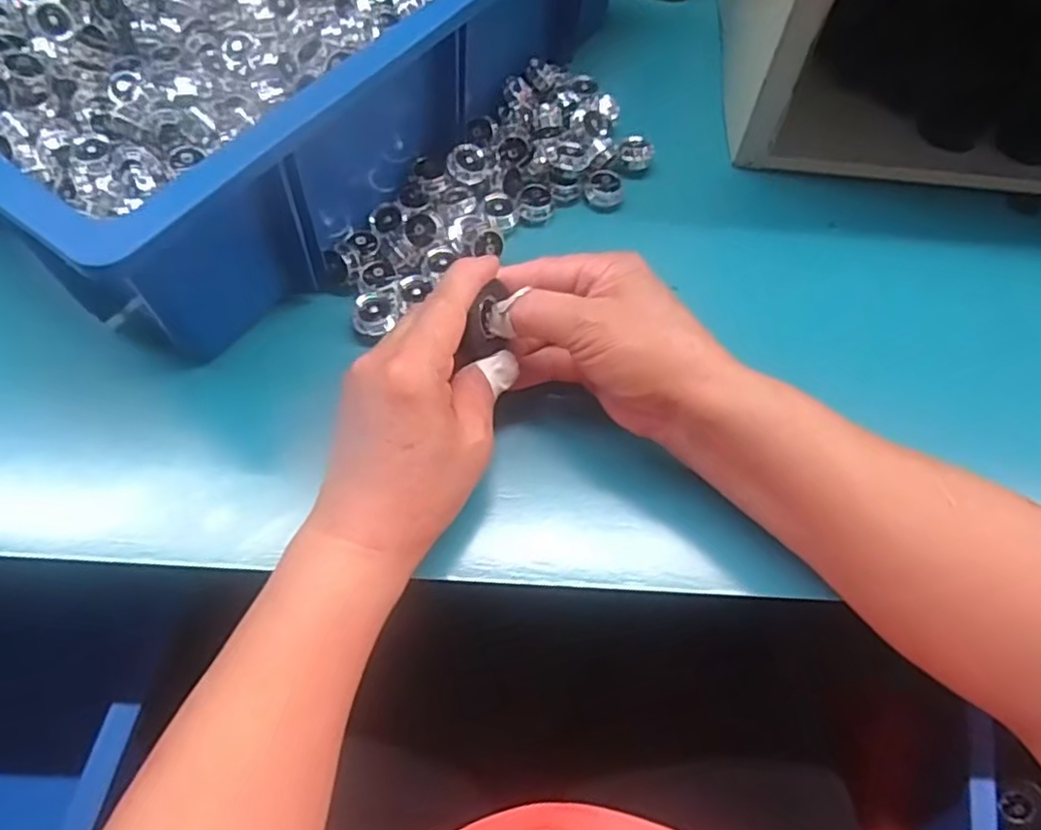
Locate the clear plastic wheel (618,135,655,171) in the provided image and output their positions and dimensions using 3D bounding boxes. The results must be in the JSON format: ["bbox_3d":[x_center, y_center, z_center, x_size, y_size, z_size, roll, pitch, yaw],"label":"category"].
[{"bbox_3d":[0.078,-0.176,0.460,0.023,0.012,0.020,17,66,5],"label":"clear plastic wheel"}]

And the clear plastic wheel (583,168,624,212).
[{"bbox_3d":[0.052,-0.143,0.434,0.022,0.014,0.026,-3,65,-4],"label":"clear plastic wheel"}]

